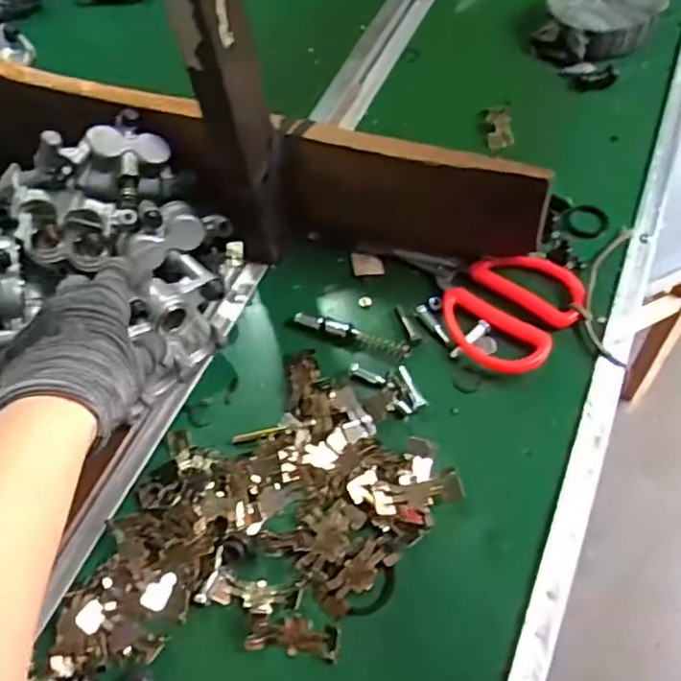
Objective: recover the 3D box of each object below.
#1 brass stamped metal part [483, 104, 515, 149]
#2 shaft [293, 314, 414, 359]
[{"bbox_3d":[0.137,-0.185,0.558,0.021,0.010,0.041,-5,68,1],"label":"brass stamped metal part"},{"bbox_3d":[0.009,-0.005,0.464,0.086,0.013,0.012,17,61,16],"label":"shaft"}]

